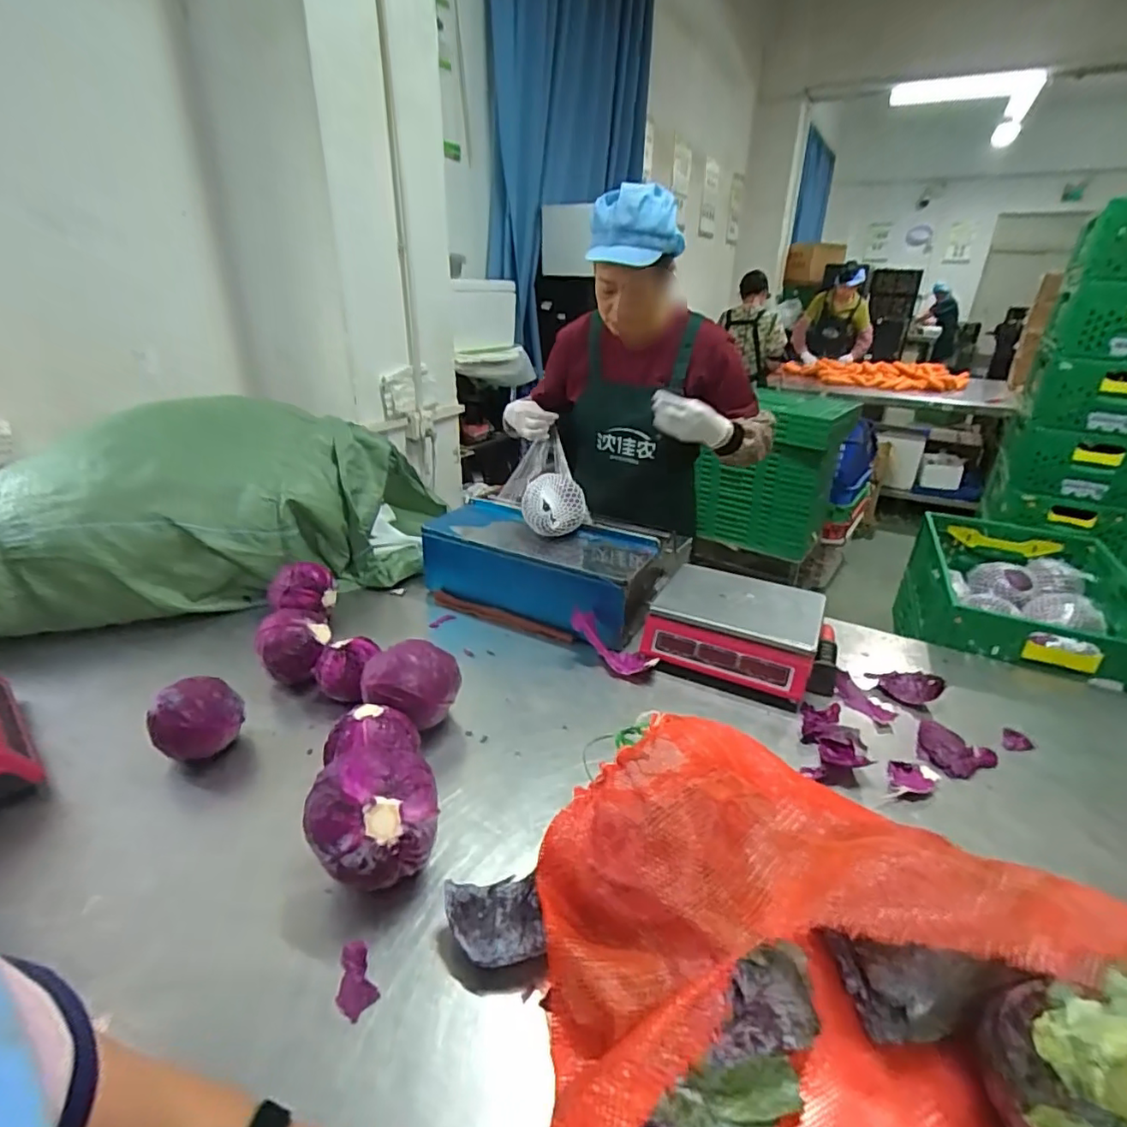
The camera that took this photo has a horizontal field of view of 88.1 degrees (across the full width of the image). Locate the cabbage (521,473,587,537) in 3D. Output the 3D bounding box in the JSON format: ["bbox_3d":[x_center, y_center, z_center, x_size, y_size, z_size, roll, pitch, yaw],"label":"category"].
[{"bbox_3d":[-0.019,-0.115,1.202,0.130,0.111,0.116,2,26,0],"label":"cabbage"}]

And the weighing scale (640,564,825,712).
[{"bbox_3d":[0.329,0.123,1.133,0.304,0.118,0.259,12,28,20],"label":"weighing scale"}]

